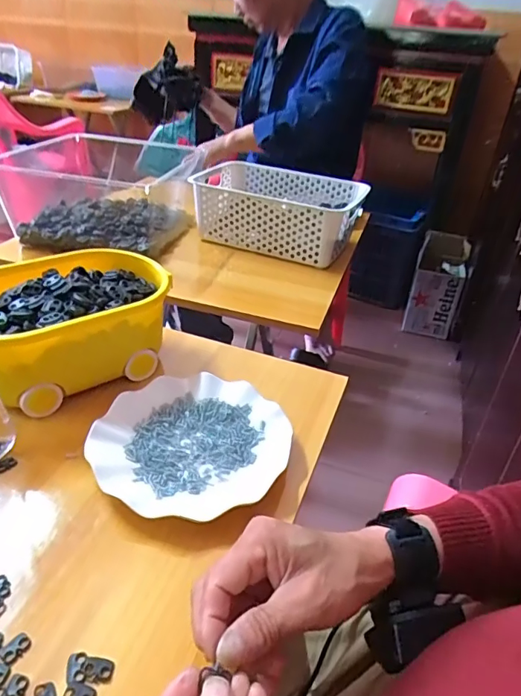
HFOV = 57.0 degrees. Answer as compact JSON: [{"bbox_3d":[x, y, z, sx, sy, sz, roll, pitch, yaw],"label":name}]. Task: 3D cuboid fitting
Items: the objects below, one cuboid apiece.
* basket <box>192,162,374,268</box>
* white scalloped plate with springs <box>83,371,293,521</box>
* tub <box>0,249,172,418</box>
[{"bbox_3d":[0.035,-0.262,0.935,0.299,0.118,0.210,16,35,18],"label":"basket"},{"bbox_3d":[-0.067,0.092,0.464,0.174,0.026,0.176,3,33,-2],"label":"white scalloped plate with springs"},{"bbox_3d":[-0.222,-0.025,0.540,0.229,0.102,0.172,-15,37,-27],"label":"tub"}]

